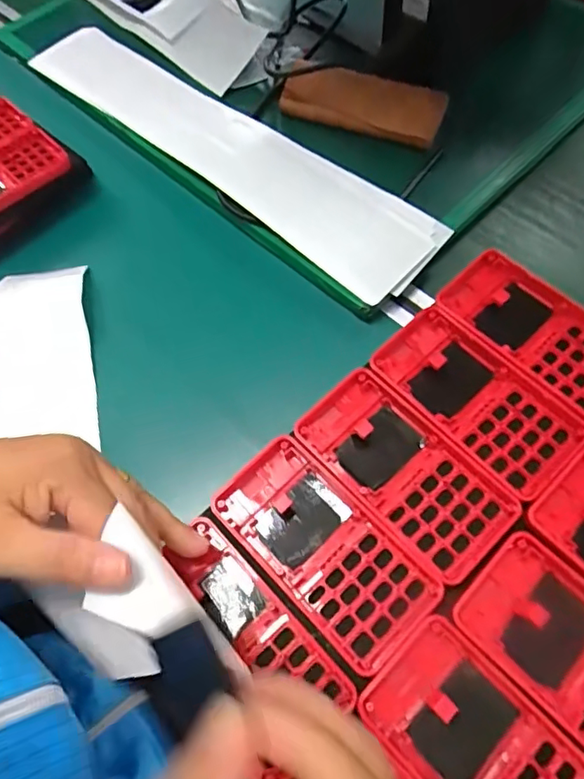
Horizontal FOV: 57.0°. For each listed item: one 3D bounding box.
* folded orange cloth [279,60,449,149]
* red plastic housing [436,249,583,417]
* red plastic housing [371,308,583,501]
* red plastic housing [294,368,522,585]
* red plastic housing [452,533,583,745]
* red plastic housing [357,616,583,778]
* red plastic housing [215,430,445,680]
[{"bbox_3d":[0.070,-0.287,0.537,0.157,0.038,0.042,18,65,11],"label":"folded orange cloth"},{"bbox_3d":[0.157,-0.037,0.342,0.062,0.015,0.121,-41,69,-17],"label":"red plastic housing"},{"bbox_3d":[0.111,0.005,0.325,0.062,0.016,0.119,-41,69,-16],"label":"red plastic housing"},{"bbox_3d":[0.065,0.046,0.309,0.060,0.014,0.120,-40,69,-16],"label":"red plastic housing"},{"bbox_3d":[0.144,0.133,0.262,0.123,0.011,0.060,41,72,20],"label":"red plastic housing"},{"bbox_3d":[0.094,0.171,0.247,0.059,0.009,0.122,-42,69,-17],"label":"red plastic housing"},{"bbox_3d":[0.017,0.086,0.294,0.061,0.016,0.120,-41,69,-17],"label":"red plastic housing"}]

